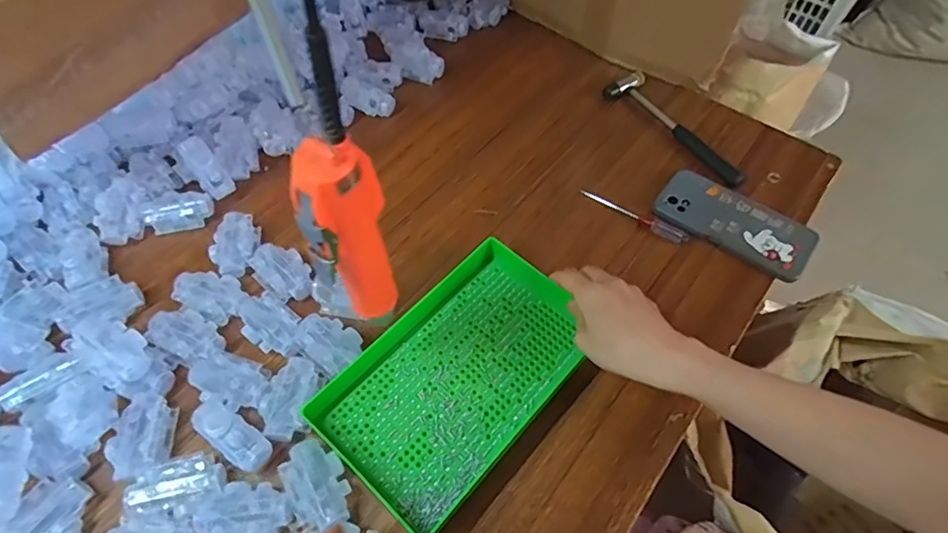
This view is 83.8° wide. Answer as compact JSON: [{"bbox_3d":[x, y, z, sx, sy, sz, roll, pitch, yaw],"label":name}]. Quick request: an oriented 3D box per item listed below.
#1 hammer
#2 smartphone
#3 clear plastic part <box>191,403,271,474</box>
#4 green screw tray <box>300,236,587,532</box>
[{"bbox_3d":[0.259,-0.178,0.664,0.055,0.020,0.207,-34,64,-20],"label":"hammer"},{"bbox_3d":[0.286,-0.050,0.584,0.161,0.017,0.076,35,64,19],"label":"smartphone"},{"bbox_3d":[-0.204,0.137,0.437,0.076,0.024,0.029,32,63,18],"label":"clear plastic part"},{"bbox_3d":[-0.011,0.090,0.476,0.152,0.023,0.245,37,65,21],"label":"green screw tray"}]

